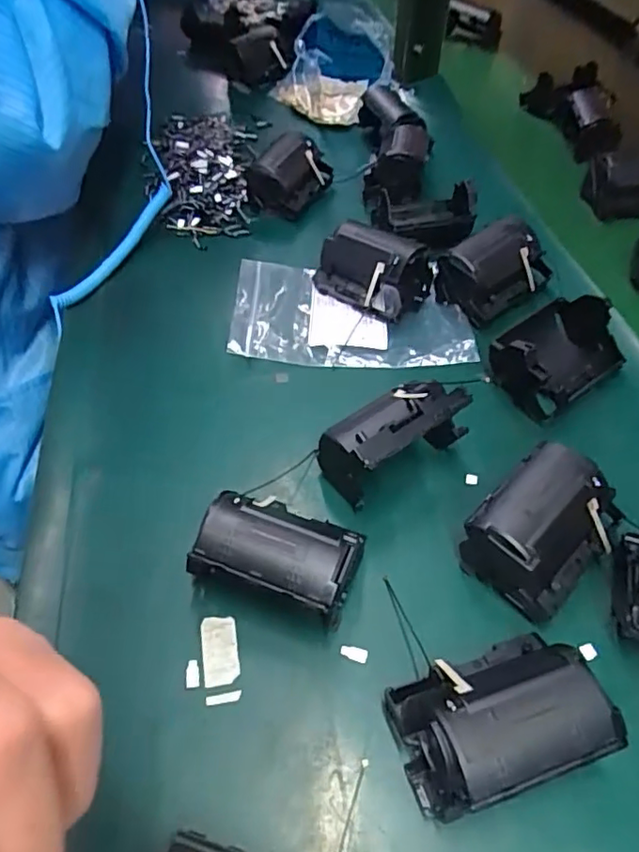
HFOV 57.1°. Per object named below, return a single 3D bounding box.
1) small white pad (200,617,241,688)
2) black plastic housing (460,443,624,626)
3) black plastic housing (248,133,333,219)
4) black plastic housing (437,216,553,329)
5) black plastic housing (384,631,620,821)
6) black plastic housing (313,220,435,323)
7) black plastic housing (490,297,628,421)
[{"bbox_3d":[-0.043,0.096,0.253,0.015,0.004,0.029,-11,51,-3],"label":"small white pad"},{"bbox_3d":[0.103,0.045,0.267,0.066,0.044,0.048,-37,59,-28],"label":"black plastic housing"},{"bbox_3d":[-0.024,-0.206,0.480,0.047,0.042,0.072,22,53,15],"label":"black plastic housing"},{"bbox_3d":[0.116,-0.104,0.390,0.070,0.043,0.047,-31,57,-25],"label":"black plastic housing"},{"bbox_3d":[0.065,0.109,0.215,0.068,0.042,0.046,-13,51,-12],"label":"black plastic housing"},{"bbox_3d":[0.036,-0.106,0.396,0.073,0.041,0.051,25,53,19],"label":"black plastic housing"},{"bbox_3d":[0.138,-0.043,0.342,0.078,0.035,0.056,-34,58,-27],"label":"black plastic housing"}]

